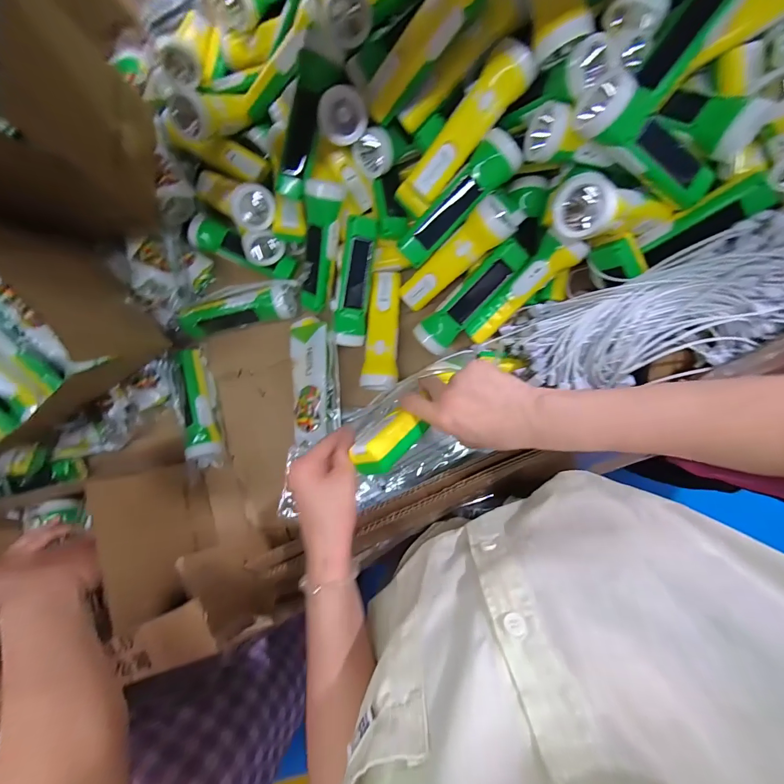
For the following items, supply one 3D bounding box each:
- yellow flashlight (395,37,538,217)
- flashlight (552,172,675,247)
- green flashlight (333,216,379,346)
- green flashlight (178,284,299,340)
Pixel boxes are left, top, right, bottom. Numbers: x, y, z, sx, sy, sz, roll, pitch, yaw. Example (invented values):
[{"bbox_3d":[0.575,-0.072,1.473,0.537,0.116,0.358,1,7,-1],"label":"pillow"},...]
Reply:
[{"bbox_3d":[0.079,-0.291,0.424,0.047,0.038,0.187,48,115,8],"label":"yellow flashlight"},{"bbox_3d":[0.240,-0.181,0.387,0.160,0.051,0.052,-3,85,-25],"label":"flashlight"},{"bbox_3d":[-0.050,-0.146,0.503,0.039,0.036,0.164,11,107,8],"label":"green flashlight"},{"bbox_3d":[-0.228,-0.119,0.546,0.185,0.040,0.051,-9,85,7],"label":"green flashlight"}]

